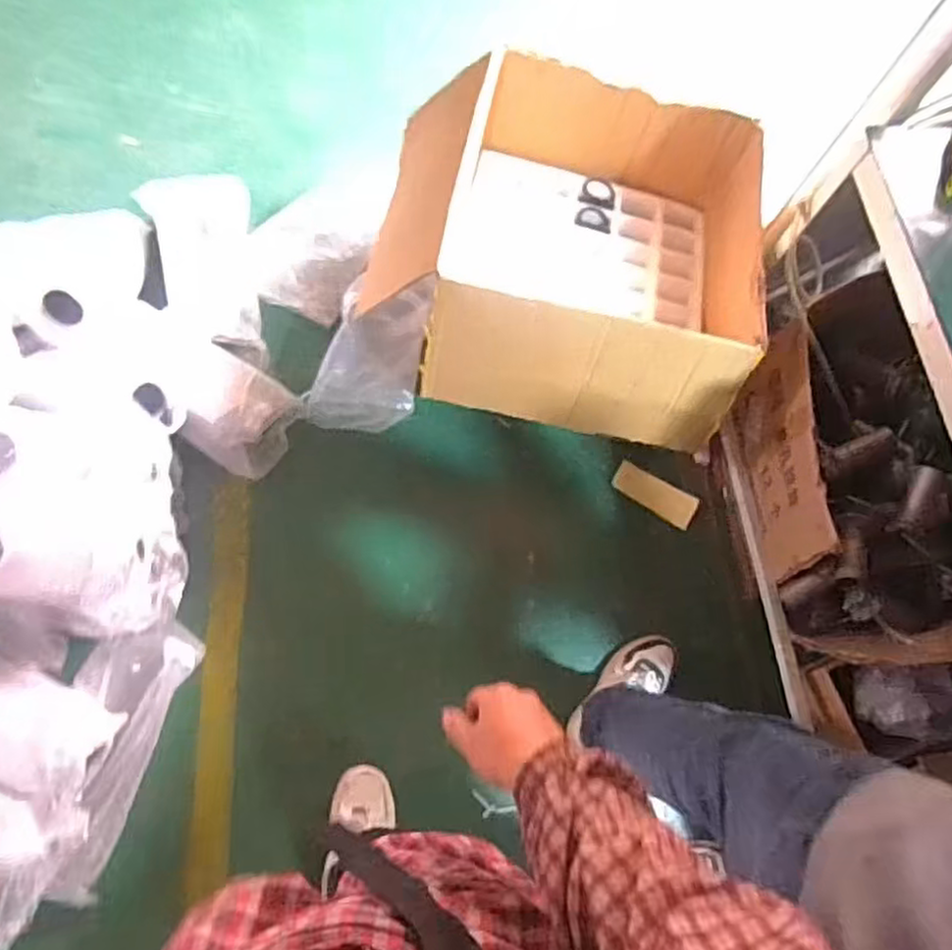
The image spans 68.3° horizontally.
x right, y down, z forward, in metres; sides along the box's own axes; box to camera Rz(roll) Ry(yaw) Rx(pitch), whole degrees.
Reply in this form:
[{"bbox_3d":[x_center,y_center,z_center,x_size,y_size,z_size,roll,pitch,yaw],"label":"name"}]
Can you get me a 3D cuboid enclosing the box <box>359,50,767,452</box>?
[{"bbox_3d":[0.175,-0.427,1.336,0.683,0.347,0.625,7,61,5],"label":"box"}]

